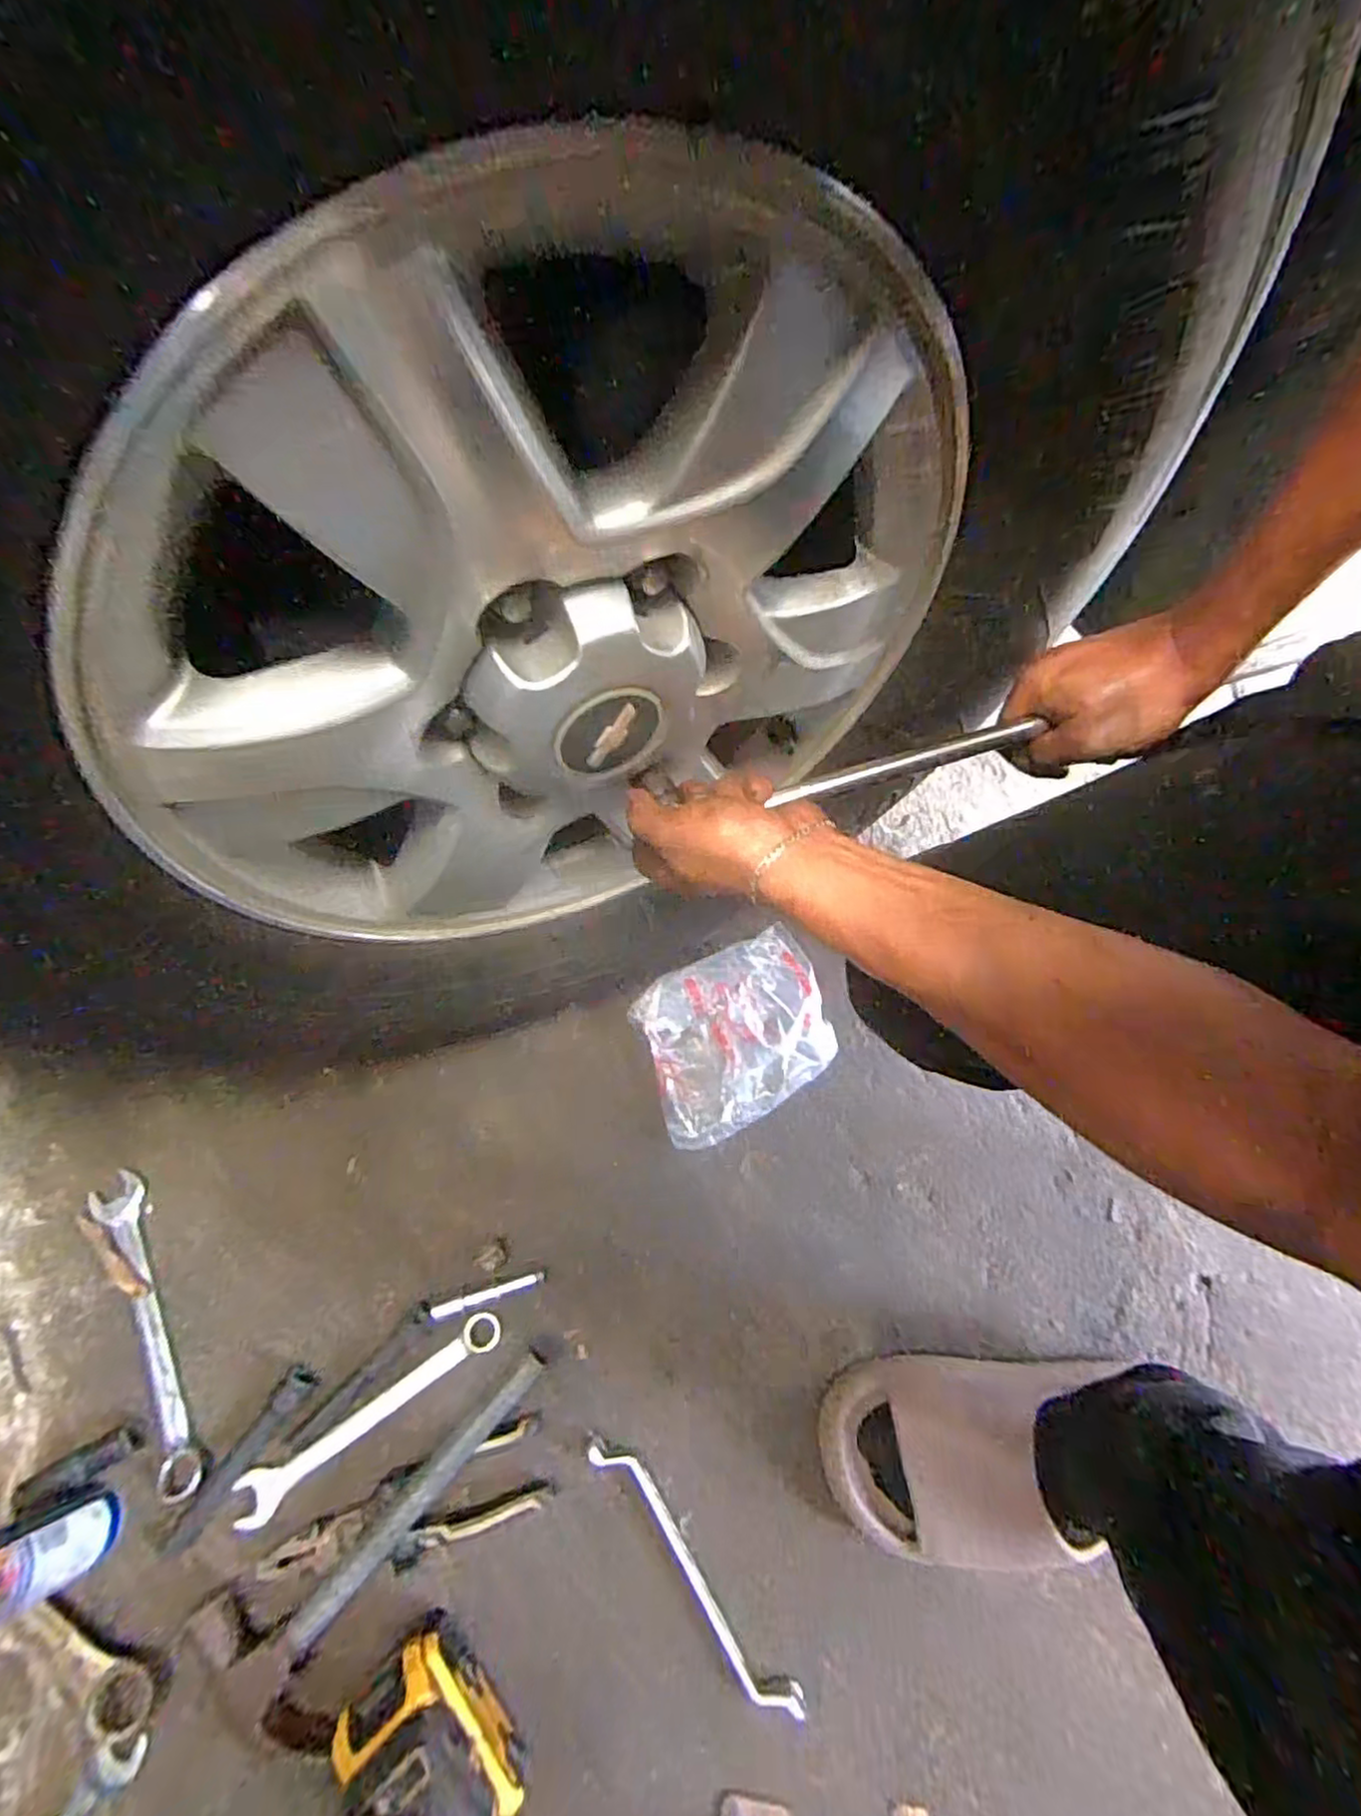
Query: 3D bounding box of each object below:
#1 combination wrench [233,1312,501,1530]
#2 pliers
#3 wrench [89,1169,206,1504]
[{"bbox_3d":[-0.239,0.393,0.538,0.216,0.009,0.032,-31,70,-13],"label":"combination wrench"},{"bbox_3d":[-0.200,0.441,0.502,0.203,0.017,0.057,-18,67,-8],"label":"pliers"},{"bbox_3d":[-0.429,0.335,0.559,0.040,0.008,0.251,-29,69,-13],"label":"wrench"}]

